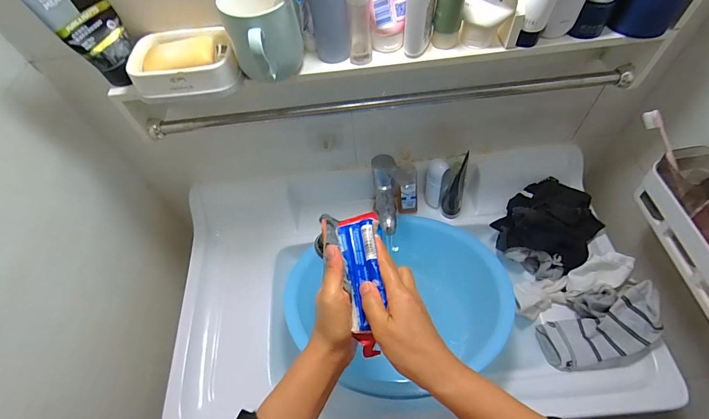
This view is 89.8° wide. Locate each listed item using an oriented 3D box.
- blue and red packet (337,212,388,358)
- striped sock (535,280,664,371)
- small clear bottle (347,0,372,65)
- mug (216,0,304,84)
[{"bbox_3d":[0.008,0.075,0.381,0.047,0.025,0.149,-4,67,2],"label":"blue and red packet"},{"bbox_3d":[0.399,0.195,0.573,0.189,0.041,0.099,-35,56,20],"label":"striped sock"},{"bbox_3d":[0.006,-0.216,0.406,0.025,0.099,0.020,8,58,9],"label":"small clear bottle"},{"bbox_3d":[-0.097,-0.192,0.397,0.080,0.086,0.109,-18,58,-7],"label":"mug"}]

